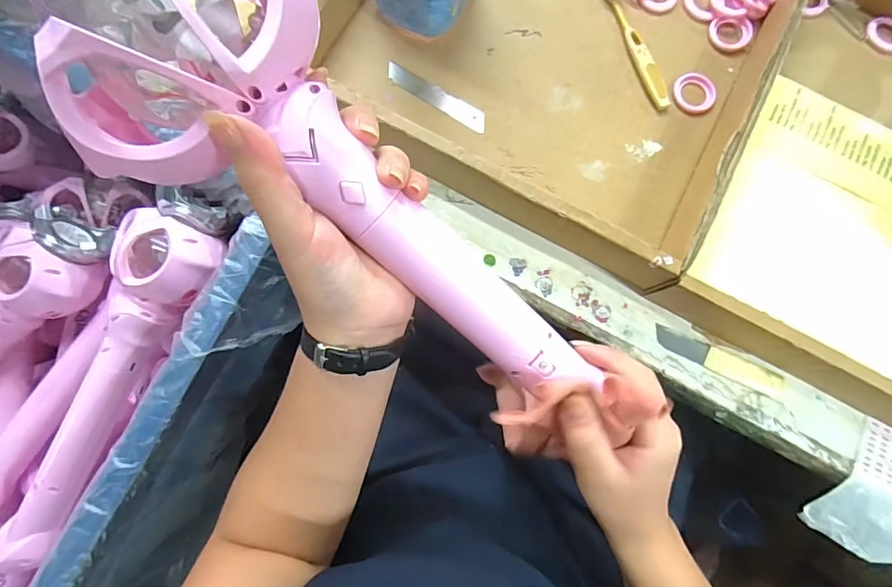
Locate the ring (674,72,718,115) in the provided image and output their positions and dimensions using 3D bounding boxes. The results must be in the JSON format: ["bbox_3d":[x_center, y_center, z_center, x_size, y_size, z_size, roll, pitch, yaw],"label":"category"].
[{"bbox_3d":[0.222,-0.179,0.421,0.037,0.005,0.038,0,80,-2],"label":"ring"}]

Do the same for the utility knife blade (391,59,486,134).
[{"bbox_3d":[-0.009,-0.171,0.411,0.098,0.004,0.021,30,76,5],"label":"utility knife blade"}]

